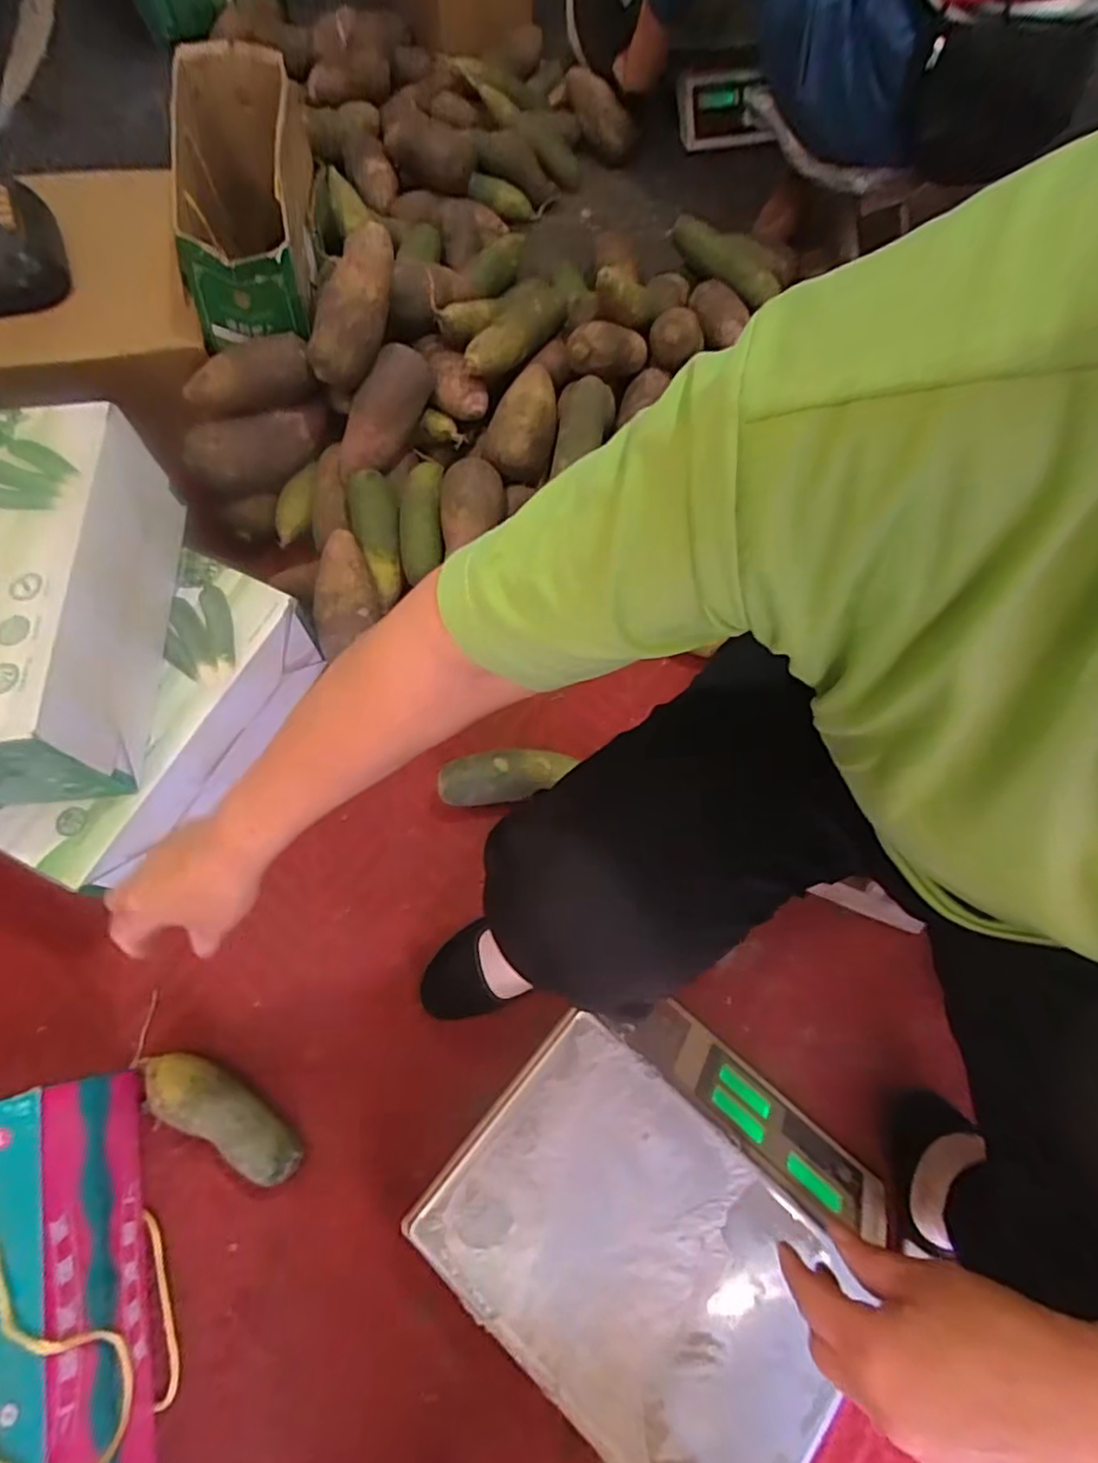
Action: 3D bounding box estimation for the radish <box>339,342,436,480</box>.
[{"bbox_3d":[-0.202,-0.393,0.803,0.063,0.069,0.168,24,84,6],"label":"radish"}]

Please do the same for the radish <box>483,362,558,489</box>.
[{"bbox_3d":[-0.034,-0.408,0.845,0.087,0.064,0.162,6,70,0],"label":"radish"}]

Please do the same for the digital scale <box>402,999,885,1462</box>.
[{"bbox_3d":[0.093,0.432,0.583,0.329,0.110,0.296,39,73,11],"label":"digital scale"}]

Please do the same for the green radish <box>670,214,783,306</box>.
[{"bbox_3d":[0.269,-0.707,0.966,0.182,0.072,0.049,19,69,-15],"label":"green radish"}]

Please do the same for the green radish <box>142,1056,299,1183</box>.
[{"bbox_3d":[-0.310,0.366,0.627,0.170,0.047,0.058,25,71,7],"label":"green radish"}]

